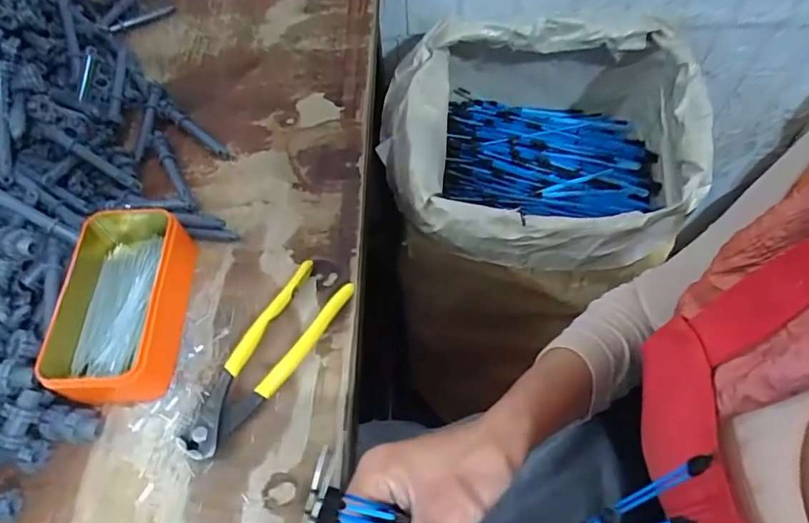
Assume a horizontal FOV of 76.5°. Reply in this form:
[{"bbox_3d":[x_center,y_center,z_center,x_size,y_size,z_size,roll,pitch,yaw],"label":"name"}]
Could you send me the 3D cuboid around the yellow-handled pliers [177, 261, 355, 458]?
[{"bbox_3d":[-0.106,0.072,0.390,0.046,0.021,0.162,30,64,19],"label":"yellow-handled pliers"}]

